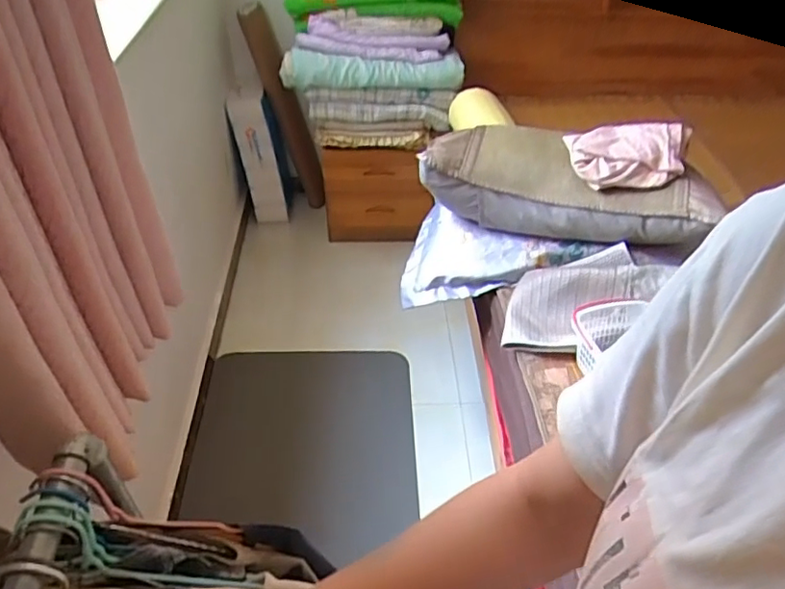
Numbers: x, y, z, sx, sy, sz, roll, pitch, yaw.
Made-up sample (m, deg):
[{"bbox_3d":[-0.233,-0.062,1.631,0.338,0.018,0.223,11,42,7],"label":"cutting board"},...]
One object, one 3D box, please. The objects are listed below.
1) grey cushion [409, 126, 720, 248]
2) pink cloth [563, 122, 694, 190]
[{"bbox_3d":[0.393,-0.244,1.364,0.618,0.162,0.284,14,43,13],"label":"grey cushion"},{"bbox_3d":[0.516,-0.310,1.296,0.257,0.070,0.175,3,42,1],"label":"pink cloth"}]

